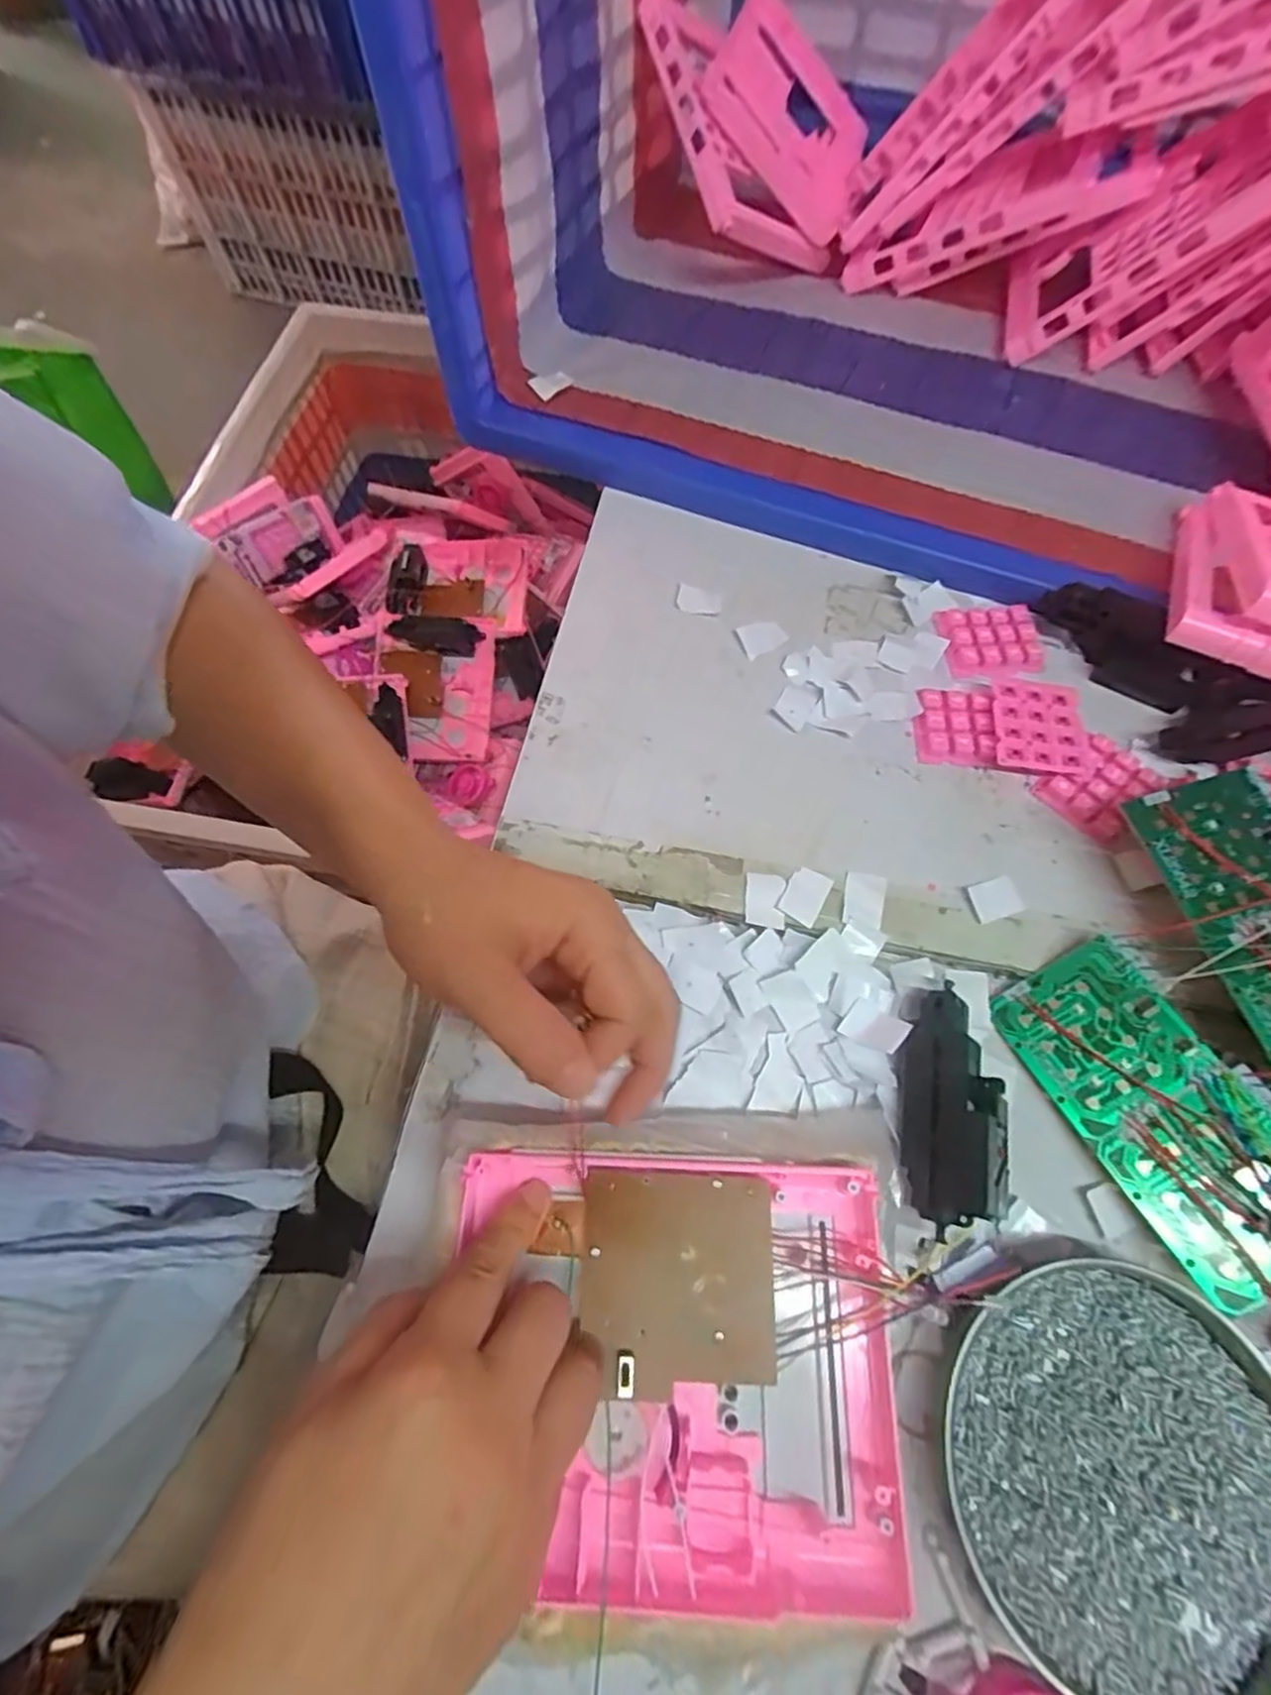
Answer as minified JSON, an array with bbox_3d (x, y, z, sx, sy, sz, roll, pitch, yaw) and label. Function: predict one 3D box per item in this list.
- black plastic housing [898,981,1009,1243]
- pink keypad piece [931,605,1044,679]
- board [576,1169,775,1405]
[{"bbox_3d":[0.145,0.115,0.302,0.042,0.028,0.098,7,68,2],"label":"black plastic housing"},{"bbox_3d":[0.220,-0.129,0.417,0.058,0.007,0.049,-5,68,-2],"label":"pink keypad piece"},{"bbox_3d":[0.016,0.165,0.257,0.073,0.009,0.072,4,68,1],"label":"board"}]

